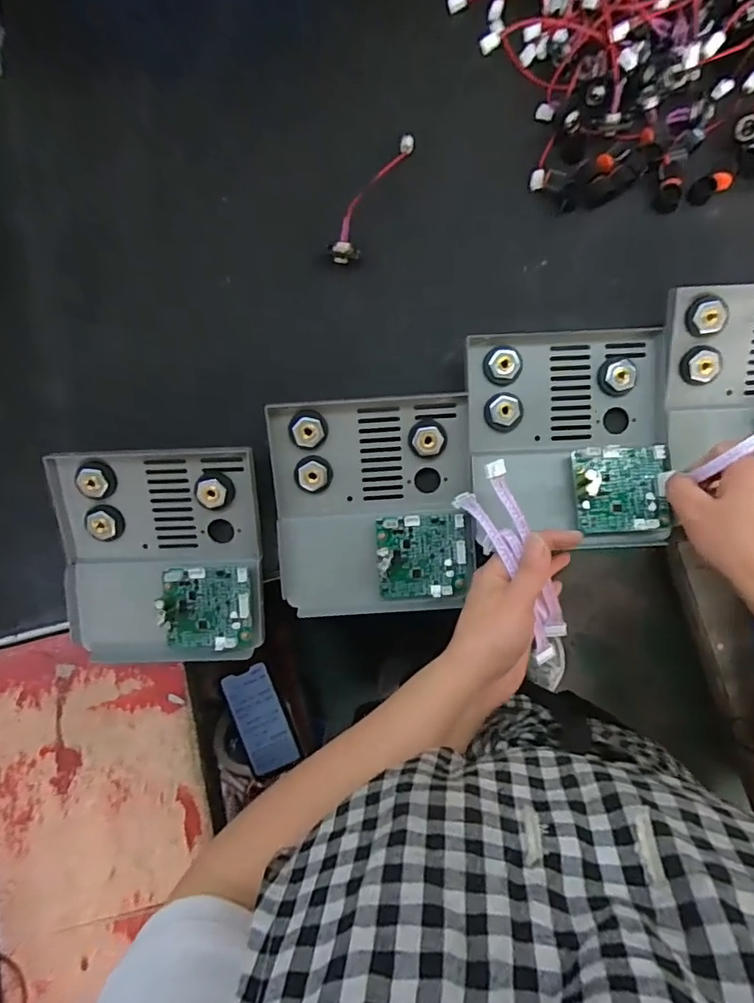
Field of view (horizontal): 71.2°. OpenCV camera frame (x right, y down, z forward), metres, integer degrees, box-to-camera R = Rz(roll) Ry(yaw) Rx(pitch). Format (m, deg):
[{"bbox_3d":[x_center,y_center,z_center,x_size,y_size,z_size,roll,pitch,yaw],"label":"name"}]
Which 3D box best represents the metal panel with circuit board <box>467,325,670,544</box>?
[{"bbox_3d":[0.153,-0.051,0.418,0.154,0.035,0.170,-3,82,4],"label":"metal panel with circuit board"}]

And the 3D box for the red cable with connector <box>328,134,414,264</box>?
[{"bbox_3d":[-0.004,-0.273,0.468,0.024,0.018,0.137,24,84,7],"label":"red cable with connector"}]

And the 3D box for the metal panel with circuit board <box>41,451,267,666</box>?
[{"bbox_3d":[-0.172,0.046,0.429,0.158,0.050,0.174,-2,95,4],"label":"metal panel with circuit board"}]

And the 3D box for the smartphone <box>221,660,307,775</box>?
[{"bbox_3d":[-0.163,0.310,0.748,0.072,0.012,0.147,-21,88,-7],"label":"smartphone"}]

